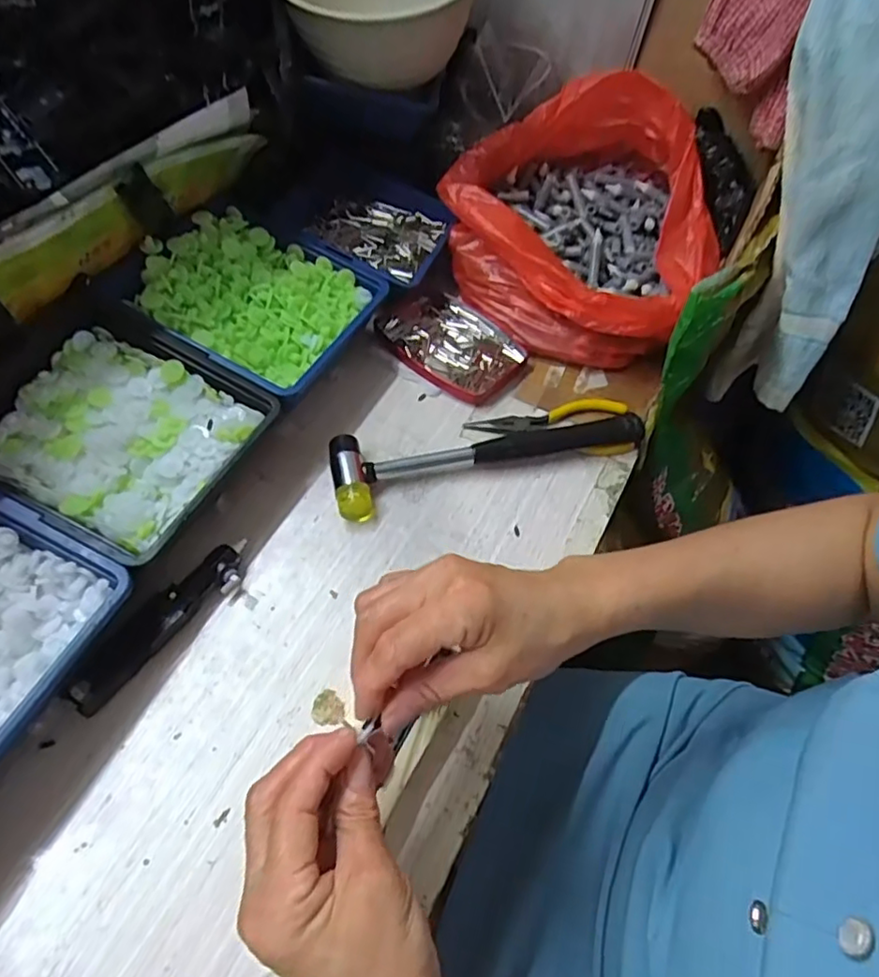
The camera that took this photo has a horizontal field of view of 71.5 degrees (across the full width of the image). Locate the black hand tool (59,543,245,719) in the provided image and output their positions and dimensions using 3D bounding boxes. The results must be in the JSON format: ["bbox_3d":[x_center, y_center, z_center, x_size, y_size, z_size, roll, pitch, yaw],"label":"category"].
[{"bbox_3d":[-0.166,0.080,0.370,0.024,0.021,0.124,34,60,17],"label":"black hand tool"}]

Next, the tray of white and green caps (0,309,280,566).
[{"bbox_3d":[-0.203,-0.037,0.394,0.148,0.033,0.138,25,58,12],"label":"tray of white and green caps"}]

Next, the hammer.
[{"bbox_3d":[0.036,-0.031,0.456,0.231,0.025,0.059,-12,58,-13],"label":"hammer"}]

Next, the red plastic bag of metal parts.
[{"bbox_3d":[0.124,-0.233,0.523,0.231,0.132,0.220,21,57,9],"label":"red plastic bag of metal parts"}]

